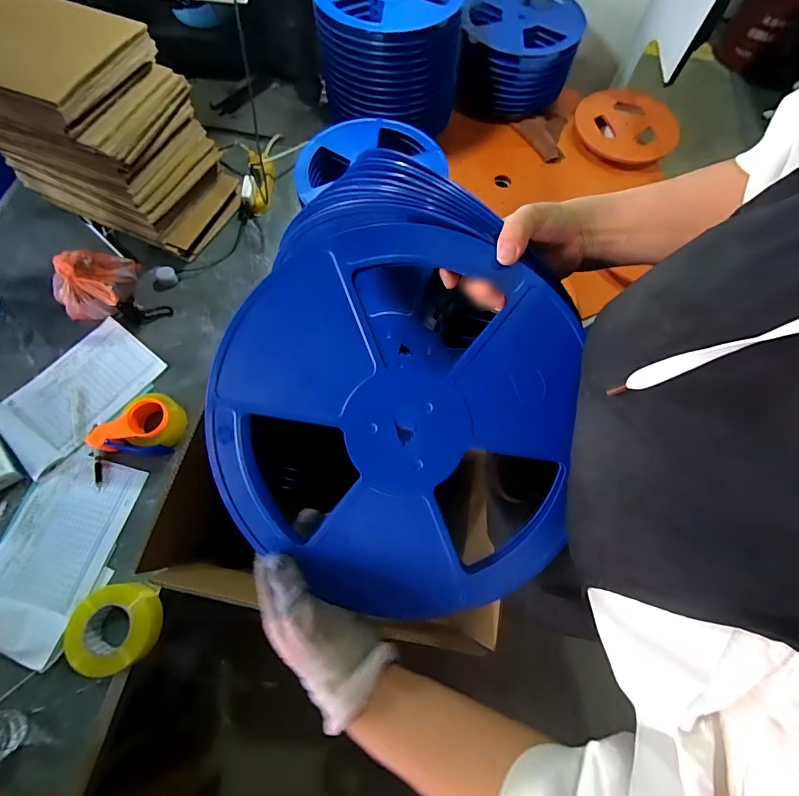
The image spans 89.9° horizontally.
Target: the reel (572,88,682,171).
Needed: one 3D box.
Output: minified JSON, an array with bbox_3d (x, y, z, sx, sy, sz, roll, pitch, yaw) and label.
[{"bbox_3d":[0.608,-0.734,1.081,0.263,0.041,0.265,19,70,5],"label":"reel"}]

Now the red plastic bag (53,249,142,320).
[{"bbox_3d":[-0.677,-0.260,0.881,0.147,0.149,0.116,-1,69,-2],"label":"red plastic bag"}]

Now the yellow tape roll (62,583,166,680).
[{"bbox_3d":[-0.501,0.398,0.690,0.145,0.052,0.137,-15,70,-7],"label":"yellow tape roll"}]

